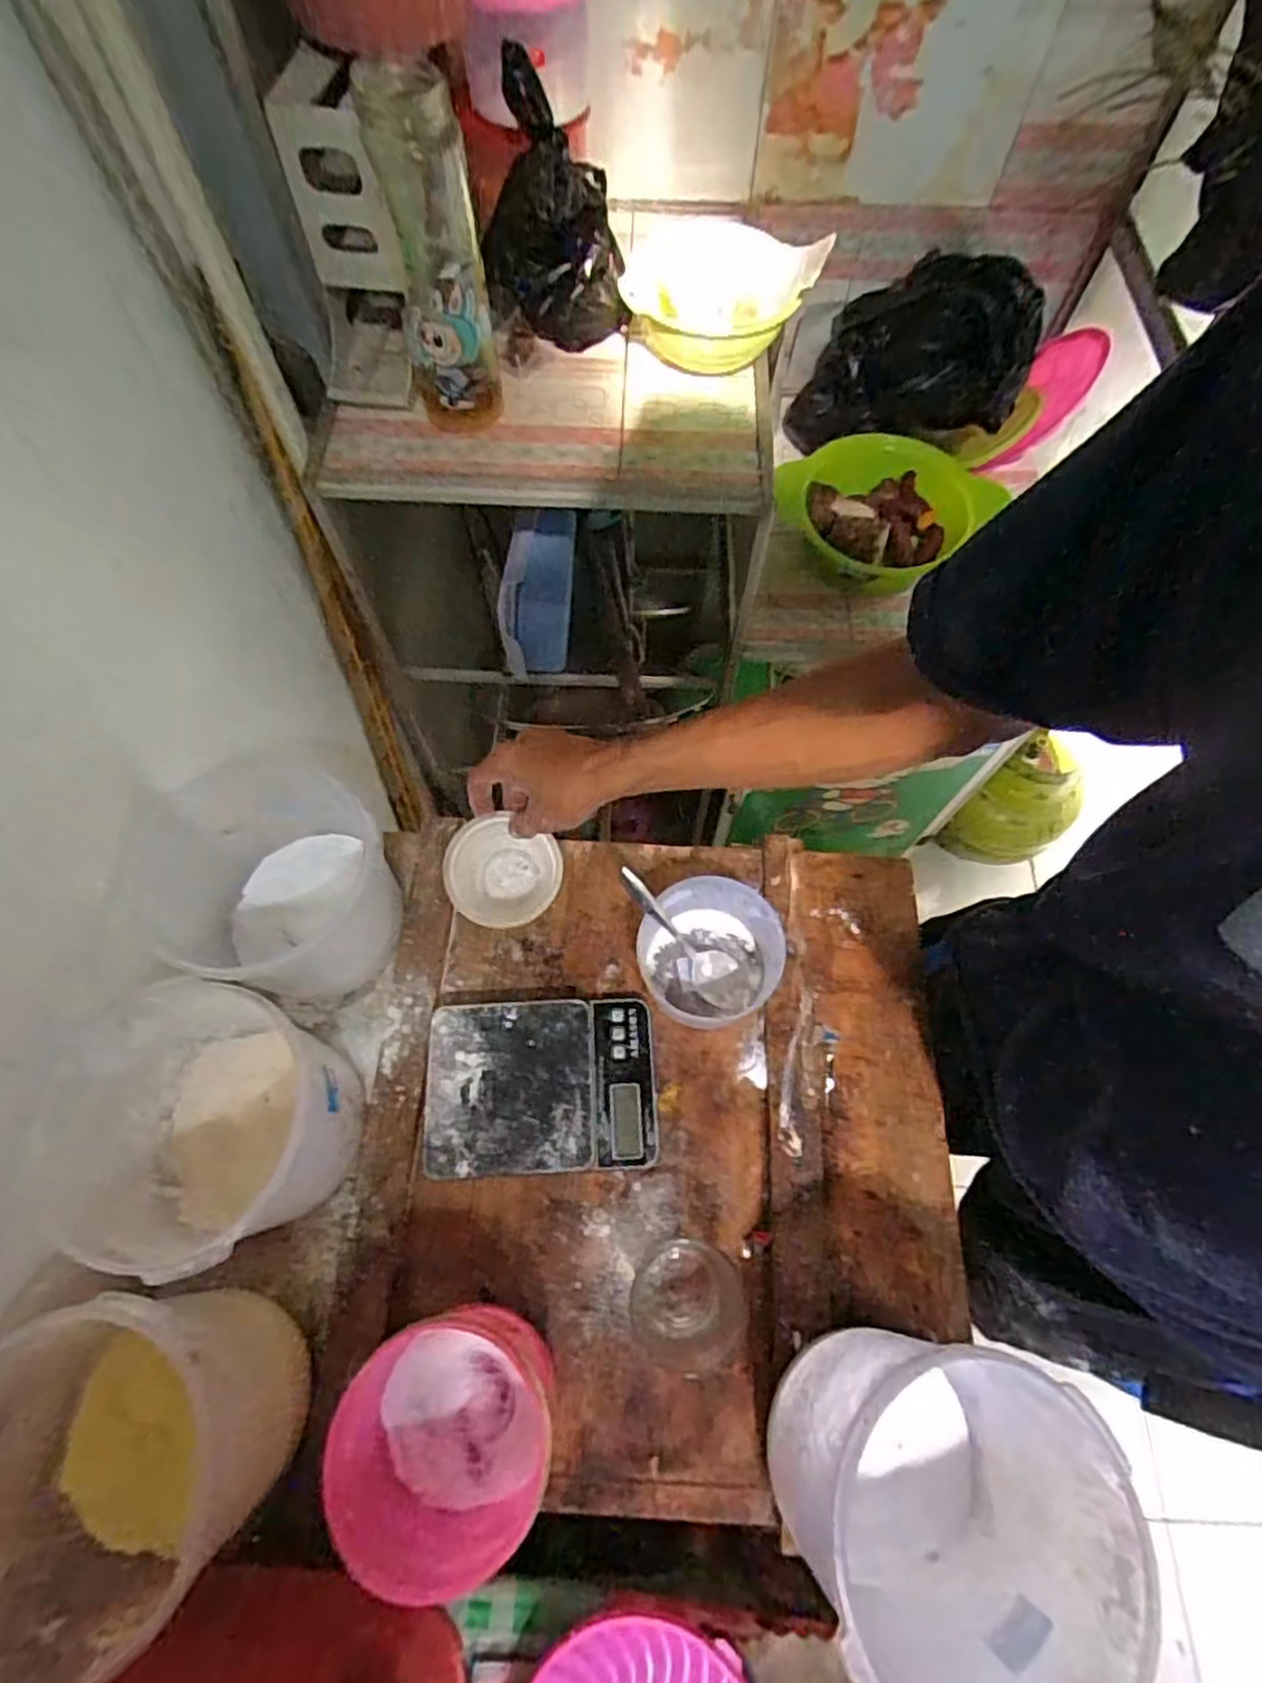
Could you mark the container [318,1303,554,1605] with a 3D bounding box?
[{"bbox_3d":[-0.112,0.362,0.451,0.113,0.102,0.117,0,66,0],"label":"container"}]

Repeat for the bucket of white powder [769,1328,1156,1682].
[{"bbox_3d":[0.169,0.368,0.408,0.154,0.164,0.153,0,66,0],"label":"bucket of white powder"}]

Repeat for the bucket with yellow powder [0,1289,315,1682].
[{"bbox_3d":[-0.282,0.350,0.422,0.170,0.148,0.148,-28,69,-12],"label":"bucket with yellow powder"}]

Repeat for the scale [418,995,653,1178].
[{"bbox_3d":[-0.068,0.190,0.568,0.173,0.032,0.124,-3,66,-2],"label":"scale"}]

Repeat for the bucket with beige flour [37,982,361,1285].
[{"bbox_3d":[-0.281,0.195,0.493,0.143,0.137,0.146,0,66,0],"label":"bucket with beige flour"}]

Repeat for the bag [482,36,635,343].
[{"bbox_3d":[-0.067,-0.518,0.594,0.118,0.174,0.077,-8,67,-4],"label":"bag"}]

